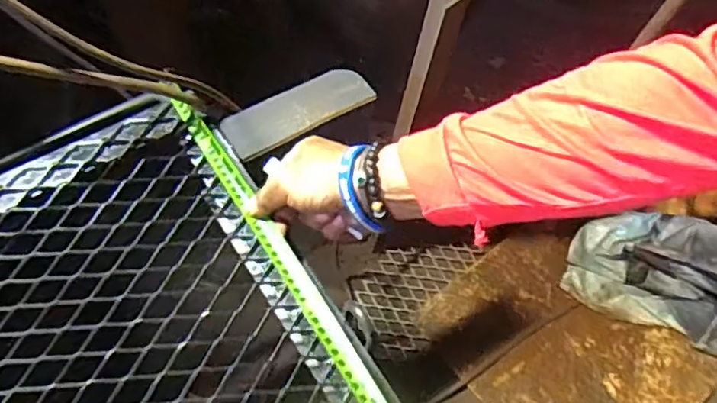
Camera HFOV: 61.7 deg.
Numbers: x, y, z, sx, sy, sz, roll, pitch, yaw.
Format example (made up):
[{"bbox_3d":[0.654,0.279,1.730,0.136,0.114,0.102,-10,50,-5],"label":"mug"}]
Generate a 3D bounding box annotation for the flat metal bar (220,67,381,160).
[{"bbox_3d":[-0.060,-0.094,0.610,0.154,0.008,0.051,-28,71,-14],"label":"flat metal bar"}]

